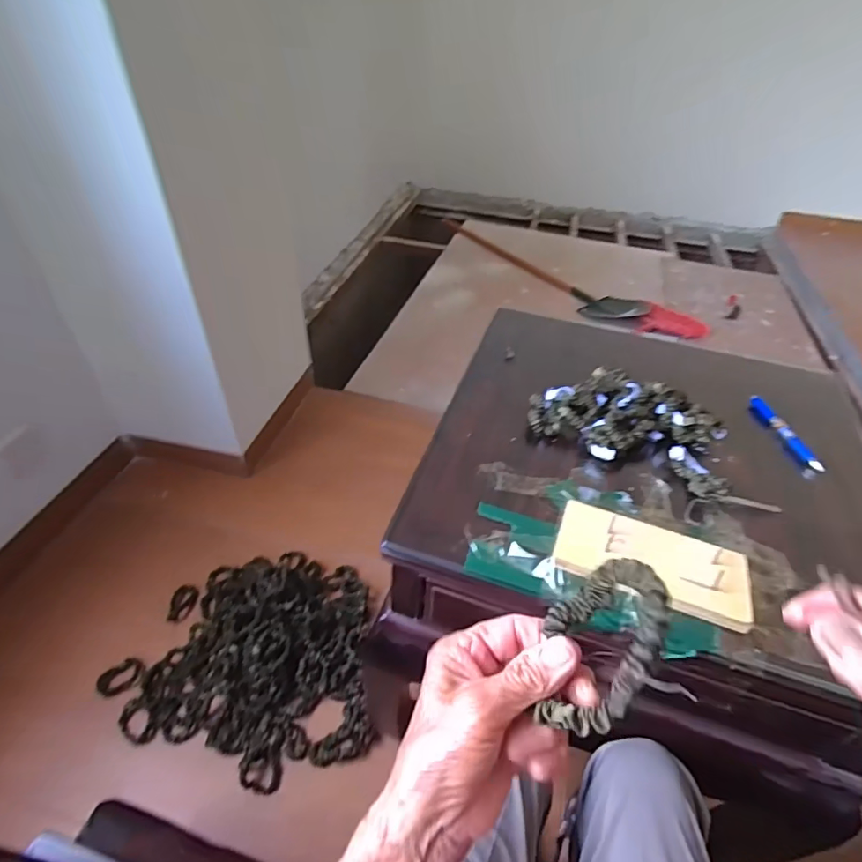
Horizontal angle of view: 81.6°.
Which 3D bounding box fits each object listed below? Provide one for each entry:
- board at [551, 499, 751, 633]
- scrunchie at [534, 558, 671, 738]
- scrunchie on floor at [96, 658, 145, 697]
[{"bbox_3d":[0.225,0.131,0.511,0.184,0.022,0.087,15,44,15],"label":"board"},{"bbox_3d":[0.083,0.102,0.242,0.056,0.012,0.082,-12,50,47],"label":"scrunchie"},{"bbox_3d":[-0.625,0.497,1.007,0.083,0.026,0.056,-32,51,-31],"label":"scrunchie on floor"}]

